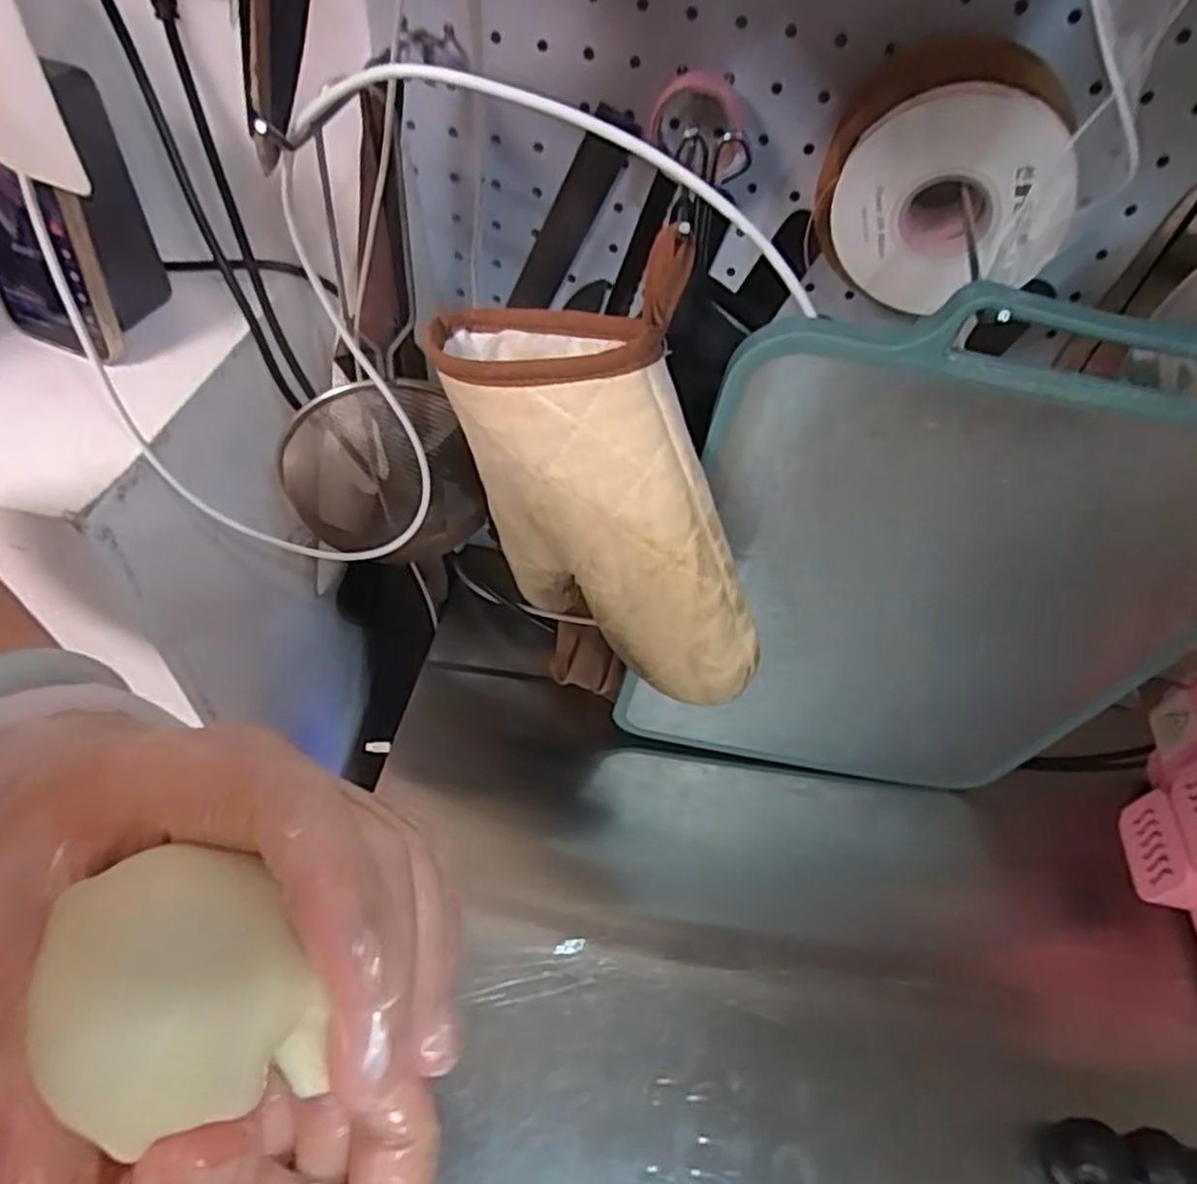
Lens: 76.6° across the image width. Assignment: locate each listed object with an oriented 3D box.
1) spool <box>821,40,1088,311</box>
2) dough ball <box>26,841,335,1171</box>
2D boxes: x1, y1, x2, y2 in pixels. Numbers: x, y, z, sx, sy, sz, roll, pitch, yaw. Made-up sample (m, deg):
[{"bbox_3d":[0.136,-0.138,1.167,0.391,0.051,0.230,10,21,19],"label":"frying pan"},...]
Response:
[{"bbox_3d":[0.162,-0.194,0.363,0.103,0.103,0.056,26,53,12],"label":"spool"},{"bbox_3d":[-0.072,0.070,0.133,0.038,0.037,0.040,3,51,-4],"label":"dough ball"}]

